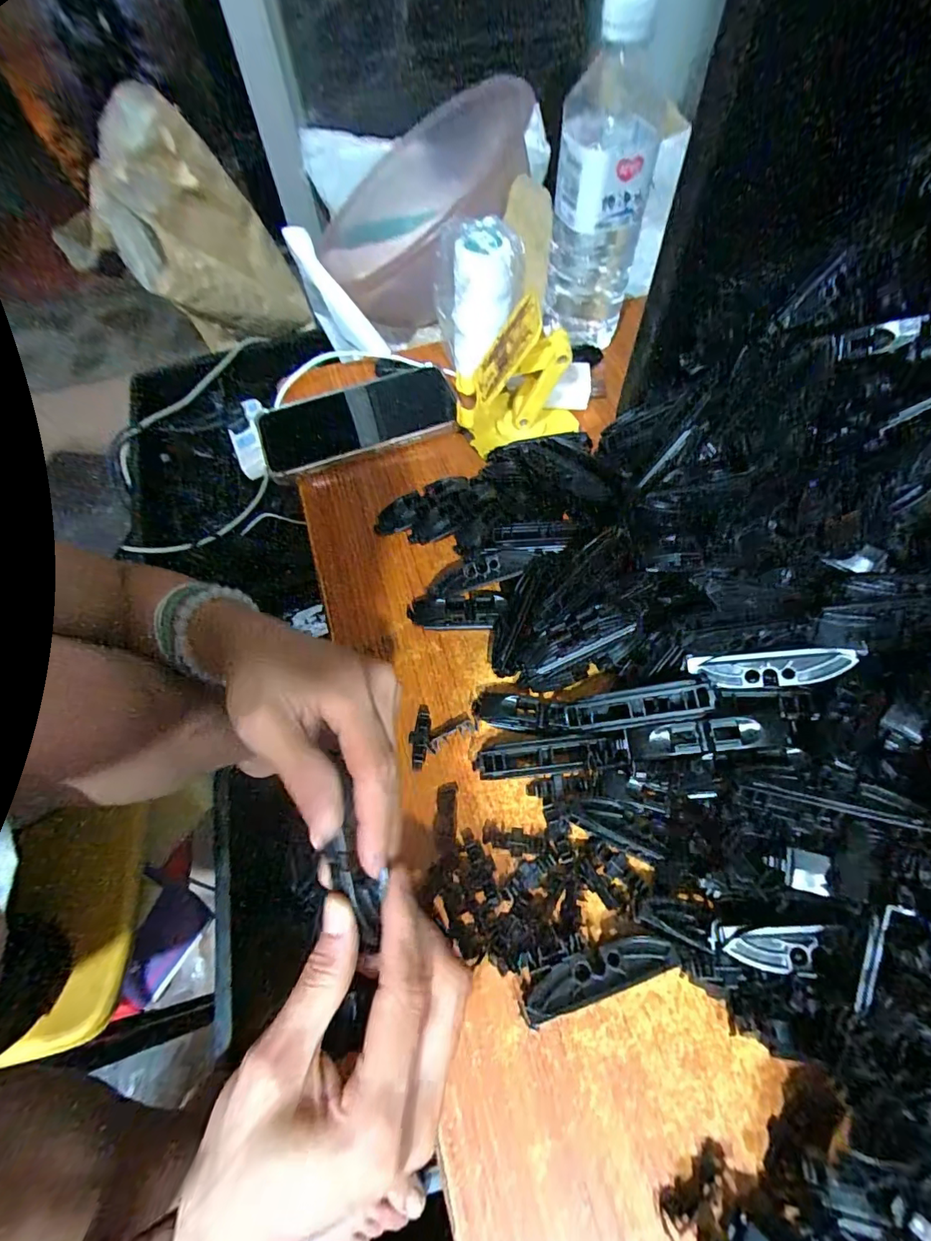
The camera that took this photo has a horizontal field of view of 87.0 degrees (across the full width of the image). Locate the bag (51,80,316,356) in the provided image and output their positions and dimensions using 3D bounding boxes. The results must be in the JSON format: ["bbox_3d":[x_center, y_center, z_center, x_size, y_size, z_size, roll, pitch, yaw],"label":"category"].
[{"bbox_3d":[-0.468,-0.663,0.877,0.210,0.321,0.350,23,66,14],"label":"bag"}]

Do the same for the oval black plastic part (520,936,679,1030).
[{"bbox_3d":[0.062,0.167,0.231,0.073,0.014,0.020,-14,63,-5],"label":"oval black plastic part"}]

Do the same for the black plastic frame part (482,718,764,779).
[{"bbox_3d":[0.077,0.069,0.264,0.142,0.026,0.018,-13,61,18],"label":"black plastic frame part"}]

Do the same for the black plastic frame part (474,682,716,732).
[{"bbox_3d":[0.068,0.051,0.276,0.127,0.016,0.022,-8,60,24],"label":"black plastic frame part"}]

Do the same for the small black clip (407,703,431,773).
[{"bbox_3d":[-0.028,0.069,0.296,0.012,0.005,0.040,3,62,4],"label":"small black clip"}]

